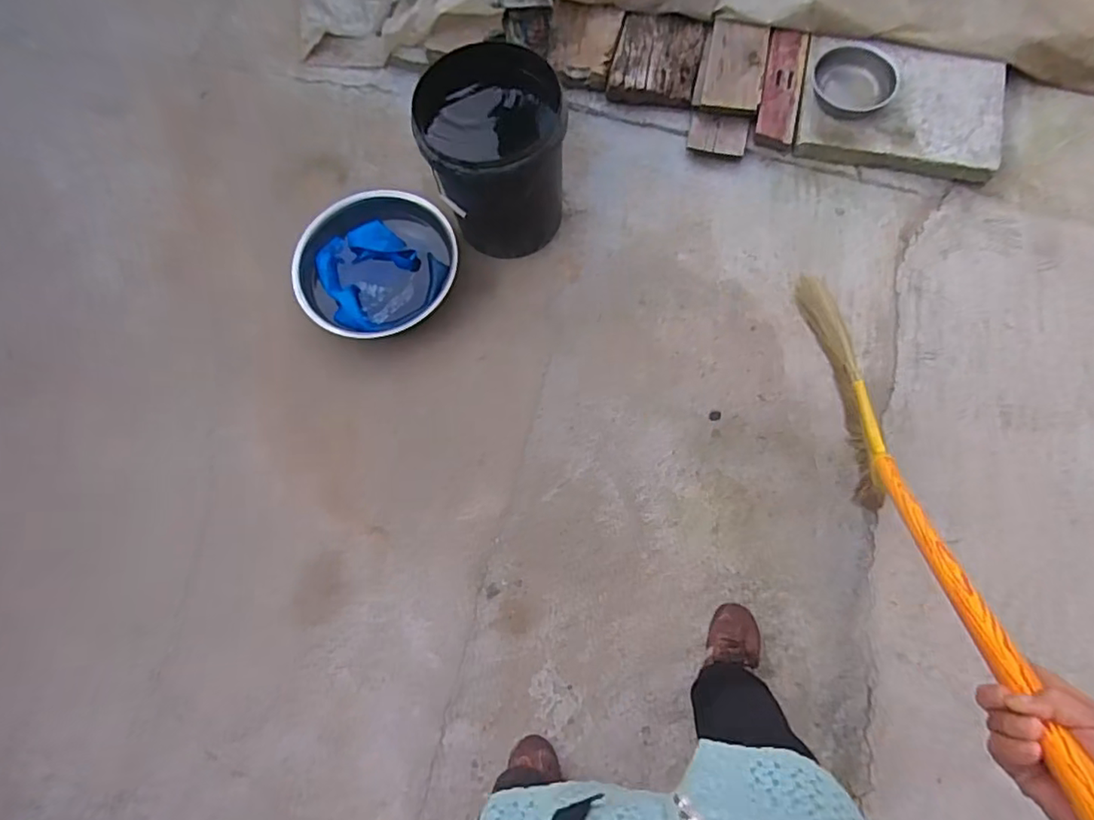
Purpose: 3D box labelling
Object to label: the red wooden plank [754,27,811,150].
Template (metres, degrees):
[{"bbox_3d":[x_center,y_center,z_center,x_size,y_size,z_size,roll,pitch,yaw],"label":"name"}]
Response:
[{"bbox_3d":[0.584,-0.799,1.484,0.097,0.069,0.322,11,73,7],"label":"red wooden plank"}]

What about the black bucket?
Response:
[{"bbox_3d":[-0.110,-0.532,1.271,0.278,0.344,0.270,-1,72,3],"label":"black bucket"}]

